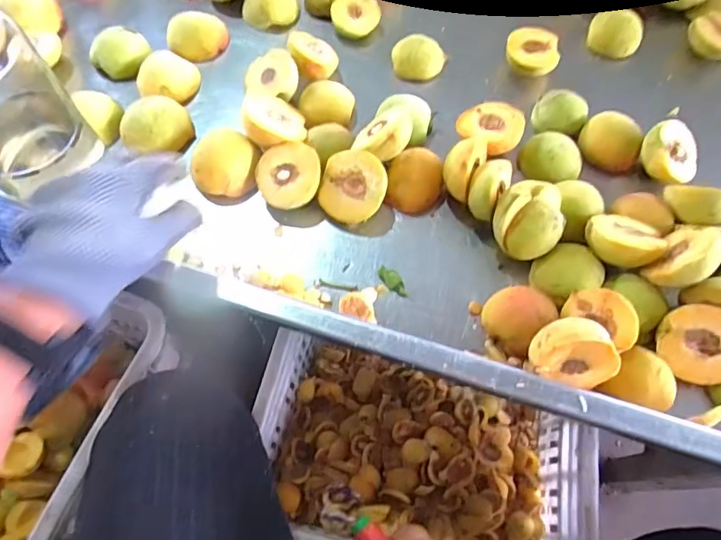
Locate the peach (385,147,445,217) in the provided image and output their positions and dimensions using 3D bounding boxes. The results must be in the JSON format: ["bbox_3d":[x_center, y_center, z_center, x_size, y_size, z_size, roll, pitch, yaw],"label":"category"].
[{"bbox_3d":[0.051,-0.084,0.489,0.053,0.037,0.051,1,64,-1],"label":"peach"}]

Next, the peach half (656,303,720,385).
[{"bbox_3d":[0.276,0.058,0.421,0.061,0.031,0.060,21,102,13],"label":"peach half"}]

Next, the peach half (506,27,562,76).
[{"bbox_3d":[0.186,-0.235,0.558,0.057,0.025,0.050,26,66,10],"label":"peach half"}]

